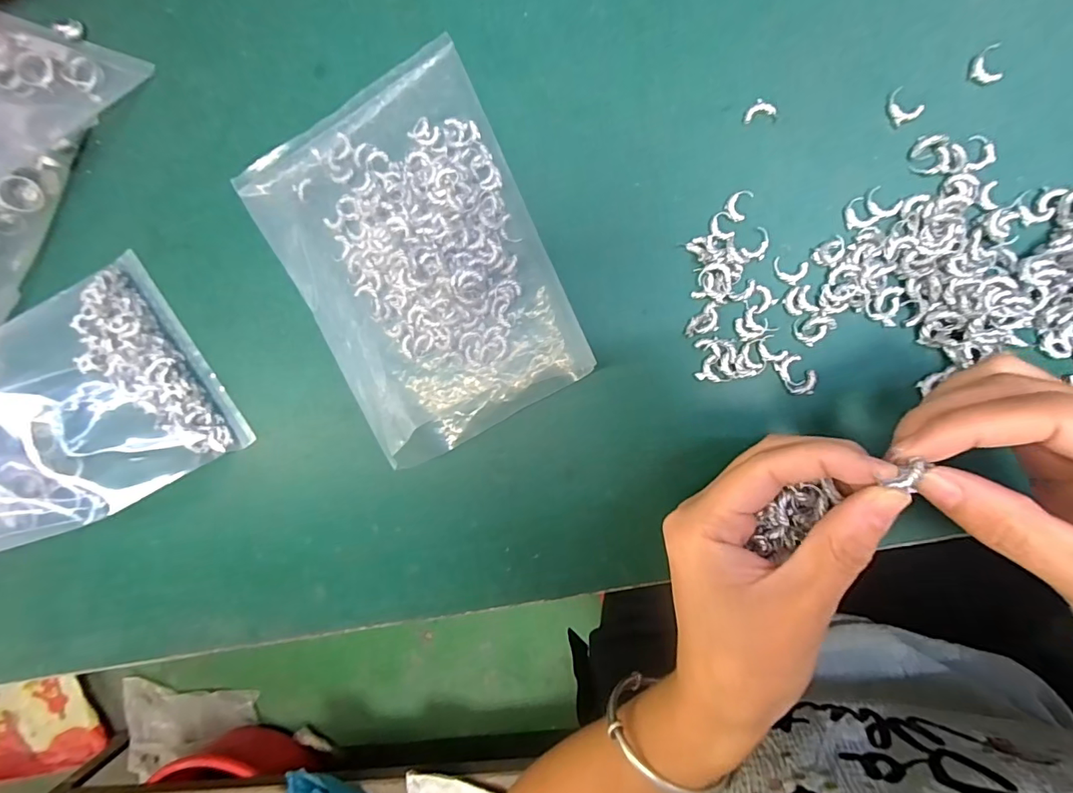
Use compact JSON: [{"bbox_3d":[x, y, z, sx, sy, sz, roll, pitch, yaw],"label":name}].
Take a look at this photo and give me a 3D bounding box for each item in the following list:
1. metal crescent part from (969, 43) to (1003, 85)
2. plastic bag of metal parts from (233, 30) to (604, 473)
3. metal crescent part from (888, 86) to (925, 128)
[{"bbox_3d":[0.204,-0.151,0.215,0.012,0.004,0.017,-6,92,10],"label":"metal crescent part"},{"bbox_3d":[-0.066,-0.074,0.259,0.130,0.019,0.193,-27,89,10],"label":"plastic bag of metal parts"},{"bbox_3d":[0.171,-0.135,0.222,0.013,0.004,0.016,-39,87,9],"label":"metal crescent part"}]

